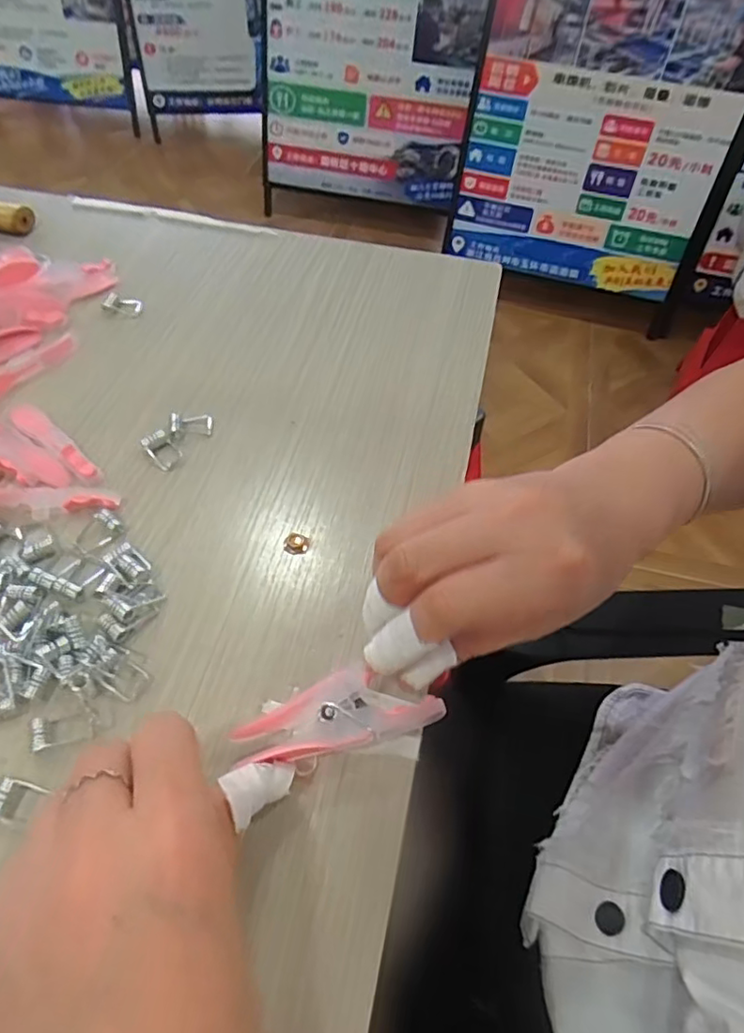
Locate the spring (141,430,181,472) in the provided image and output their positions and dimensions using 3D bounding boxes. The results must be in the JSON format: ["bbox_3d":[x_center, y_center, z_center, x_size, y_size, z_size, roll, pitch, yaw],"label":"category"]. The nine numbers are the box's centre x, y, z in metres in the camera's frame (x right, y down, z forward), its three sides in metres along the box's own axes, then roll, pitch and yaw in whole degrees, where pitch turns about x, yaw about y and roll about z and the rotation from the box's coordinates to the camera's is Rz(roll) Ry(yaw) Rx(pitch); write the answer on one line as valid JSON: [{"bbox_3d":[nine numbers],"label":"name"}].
[{"bbox_3d":[-0.112,-0.036,0.315,0.014,0.007,0.022,-32,63,-23],"label":"spring"}]

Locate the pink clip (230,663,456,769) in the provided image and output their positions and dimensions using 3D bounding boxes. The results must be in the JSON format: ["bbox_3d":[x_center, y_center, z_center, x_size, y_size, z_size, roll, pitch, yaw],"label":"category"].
[{"bbox_3d":[-0.012,0.072,0.223,0.077,0.009,0.029,-8,56,-4],"label":"pink clip"}]

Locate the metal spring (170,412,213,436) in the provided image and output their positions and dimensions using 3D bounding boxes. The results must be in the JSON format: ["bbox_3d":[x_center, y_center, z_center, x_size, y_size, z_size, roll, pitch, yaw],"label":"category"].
[{"bbox_3d":[-0.100,-0.052,0.328,0.022,0.005,0.013,2,55,-2],"label":"metal spring"}]

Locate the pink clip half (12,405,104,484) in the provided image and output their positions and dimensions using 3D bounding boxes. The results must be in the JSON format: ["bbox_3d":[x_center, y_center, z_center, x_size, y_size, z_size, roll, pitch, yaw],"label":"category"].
[{"bbox_3d":[-0.169,-0.042,0.315,0.074,0.005,0.012,34,60,19],"label":"pink clip half"}]

